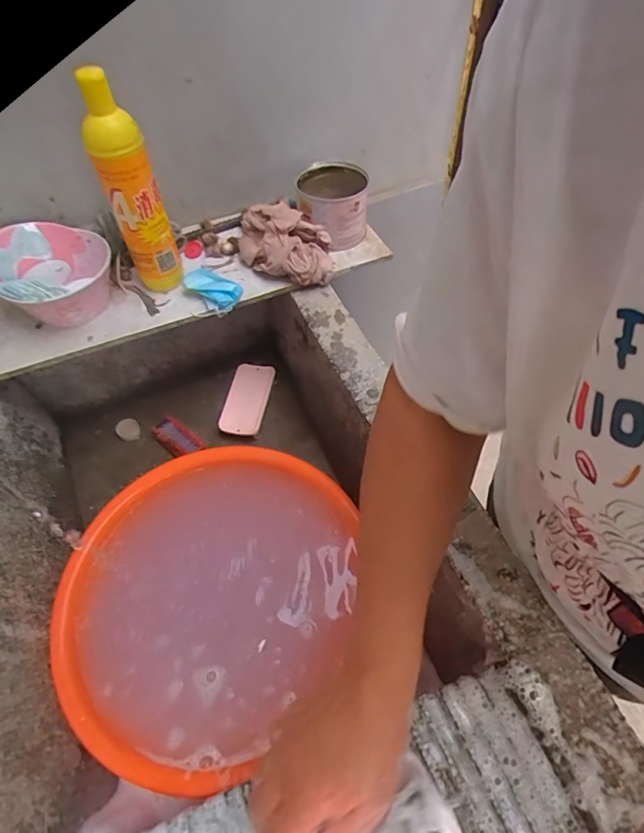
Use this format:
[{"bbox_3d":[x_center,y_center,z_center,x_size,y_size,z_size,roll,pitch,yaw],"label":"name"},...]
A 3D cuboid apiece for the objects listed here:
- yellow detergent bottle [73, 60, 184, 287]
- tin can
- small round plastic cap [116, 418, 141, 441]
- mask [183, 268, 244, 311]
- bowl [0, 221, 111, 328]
[{"bbox_3d":[-0.217,-0.256,0.531,0.061,0.232,0.059,-22,58,-11],"label":"yellow detergent bottle"},{"bbox_3d":[0.015,-0.296,0.650,0.095,0.075,0.108,-1,56,3],"label":"tin can"},{"bbox_3d":[-0.316,0.019,0.752,0.031,0.026,0.030,-1,56,2],"label":"small round plastic cap"},{"bbox_3d":[-0.143,-0.167,0.600,0.078,0.019,0.042,35,65,23],"label":"mask"},{"bbox_3d":[-0.333,-0.178,0.573,0.126,0.077,0.130,-1,56,2],"label":"bowl"}]

